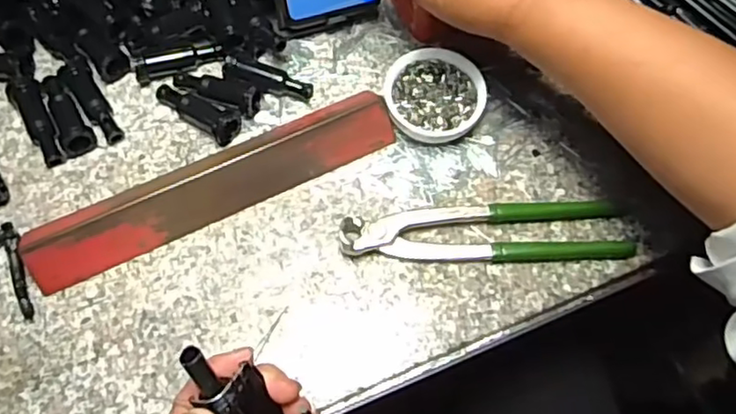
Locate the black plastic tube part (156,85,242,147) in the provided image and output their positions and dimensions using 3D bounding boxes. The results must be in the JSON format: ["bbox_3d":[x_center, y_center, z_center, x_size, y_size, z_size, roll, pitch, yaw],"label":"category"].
[{"bbox_3d":[-0.123,-0.072,0.474,0.070,0.026,0.023,37,70,14],"label":"black plastic tube part"}]

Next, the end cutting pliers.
[{"bbox_3d":[0.081,0.016,0.446,0.197,0.015,0.041,-1,66,-2],"label":"end cutting pliers"}]

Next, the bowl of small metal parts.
[{"bbox_3d":[0.049,-0.080,0.481,0.070,0.027,0.069,1,66,-1],"label":"bowl of small metal parts"}]

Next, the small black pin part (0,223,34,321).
[{"bbox_3d":[-0.231,0.041,0.428,0.010,0.005,0.068,-20,68,-10],"label":"small black pin part"}]

